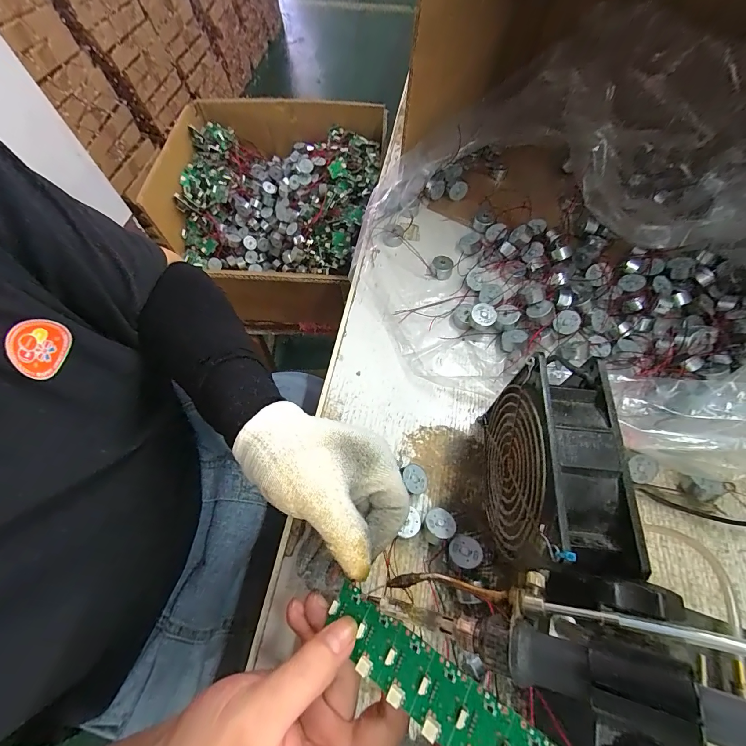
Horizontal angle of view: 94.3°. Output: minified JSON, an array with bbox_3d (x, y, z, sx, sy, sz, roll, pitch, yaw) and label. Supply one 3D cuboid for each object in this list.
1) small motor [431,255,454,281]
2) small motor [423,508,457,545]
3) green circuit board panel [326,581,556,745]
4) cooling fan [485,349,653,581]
[{"bbox_3d":[0.078,-0.119,0.388,0.023,0.014,0.022,20,65,10],"label":"small motor"},{"bbox_3d":[0.051,0.119,0.268,0.025,0.012,0.023,6,43,-6],"label":"small motor"},{"bbox_3d":[0.034,0.157,0.167,0.138,0.005,0.031,22,64,31],"label":"green circuit board panel"},{"bbox_3d":[0.112,0.067,0.238,0.048,0.120,0.119,6,64,3],"label":"cooling fan"}]

